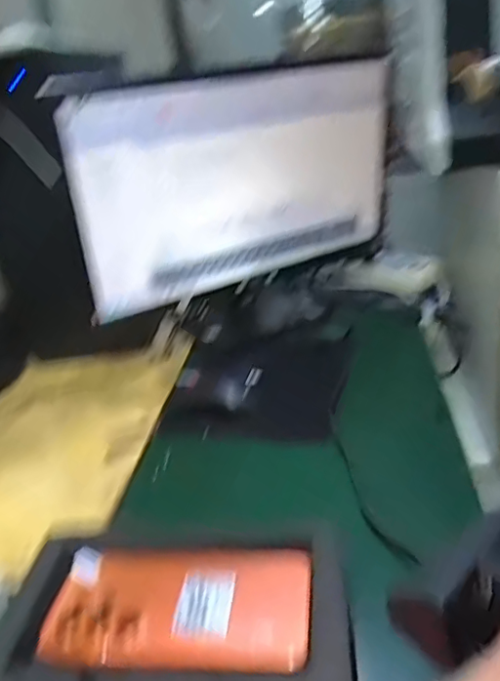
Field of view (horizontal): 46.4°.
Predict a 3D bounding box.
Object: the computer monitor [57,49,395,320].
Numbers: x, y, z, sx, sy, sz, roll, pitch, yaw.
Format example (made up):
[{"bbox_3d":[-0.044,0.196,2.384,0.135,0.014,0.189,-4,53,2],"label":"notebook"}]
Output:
[{"bbox_3d":[0.004,-0.230,0.839,0.526,0.288,0.053,-21,28,-28],"label":"computer monitor"}]

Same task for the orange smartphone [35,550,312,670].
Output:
[{"bbox_3d":[-0.048,0.172,0.384,0.173,0.012,0.081,-4,25,9],"label":"orange smartphone"}]

